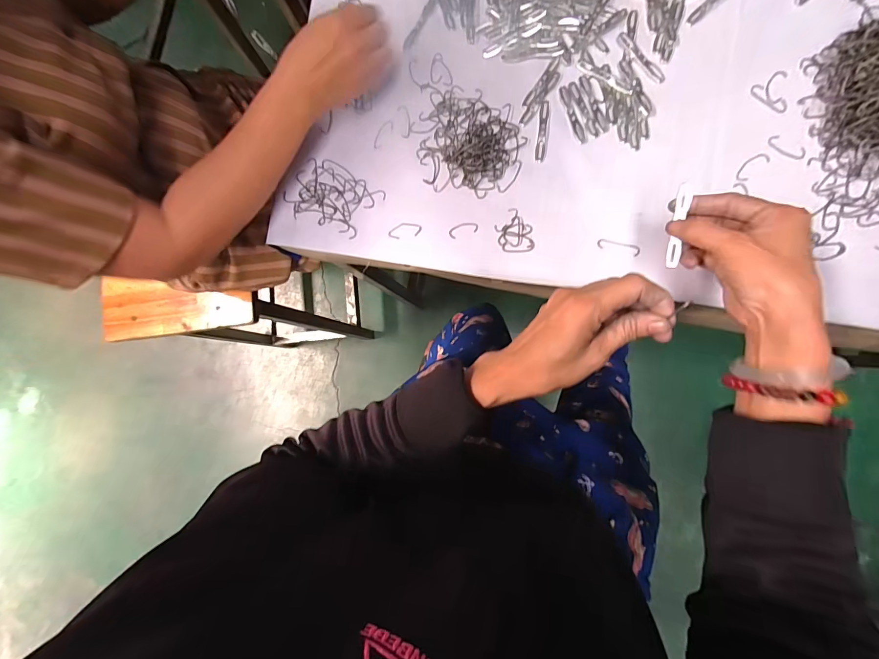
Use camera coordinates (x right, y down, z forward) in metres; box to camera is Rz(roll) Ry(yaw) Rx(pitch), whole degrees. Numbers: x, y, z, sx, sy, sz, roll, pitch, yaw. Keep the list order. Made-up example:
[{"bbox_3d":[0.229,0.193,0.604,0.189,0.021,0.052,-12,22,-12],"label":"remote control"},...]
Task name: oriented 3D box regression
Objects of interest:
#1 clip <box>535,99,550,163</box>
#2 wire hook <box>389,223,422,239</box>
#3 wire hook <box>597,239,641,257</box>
[{"bbox_3d":[0.116,-0.224,0.434,0.010,0.004,0.068,6,87,9],"label":"clip"},{"bbox_3d":[-0.040,-0.116,0.448,0.039,0.004,0.018,-6,86,8],"label":"wire hook"},{"bbox_3d":[0.192,-0.088,0.411,0.044,0.004,0.012,17,89,9],"label":"wire hook"}]

